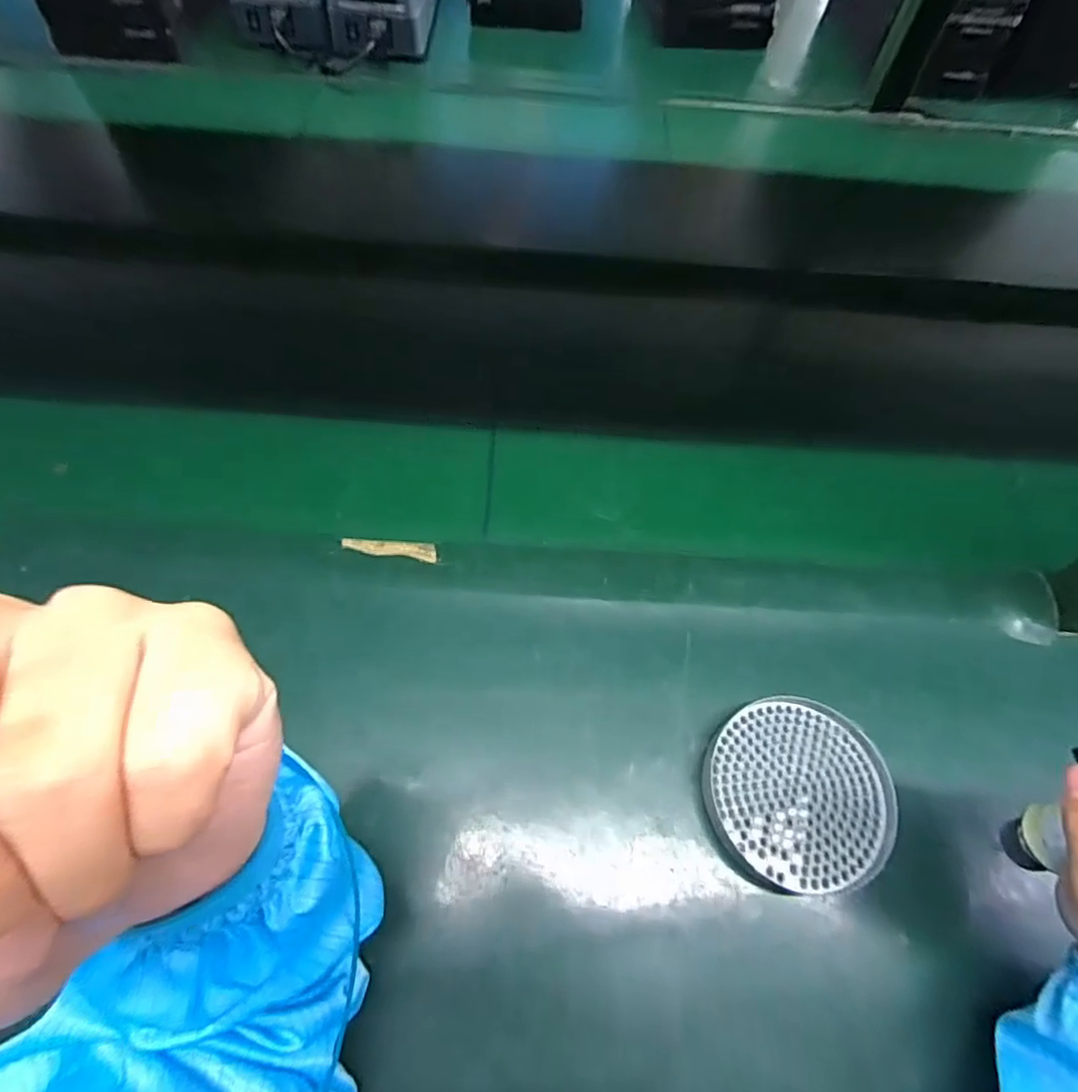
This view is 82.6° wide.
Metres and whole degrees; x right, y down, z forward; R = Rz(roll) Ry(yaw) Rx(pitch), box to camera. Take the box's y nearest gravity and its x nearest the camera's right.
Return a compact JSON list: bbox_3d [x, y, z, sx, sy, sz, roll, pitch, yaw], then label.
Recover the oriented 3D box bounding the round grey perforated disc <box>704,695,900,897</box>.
[{"bbox_3d":[0.163,0.155,0.388,0.110,0.016,0.110,1,61,-2],"label":"round grey perforated disc"}]

